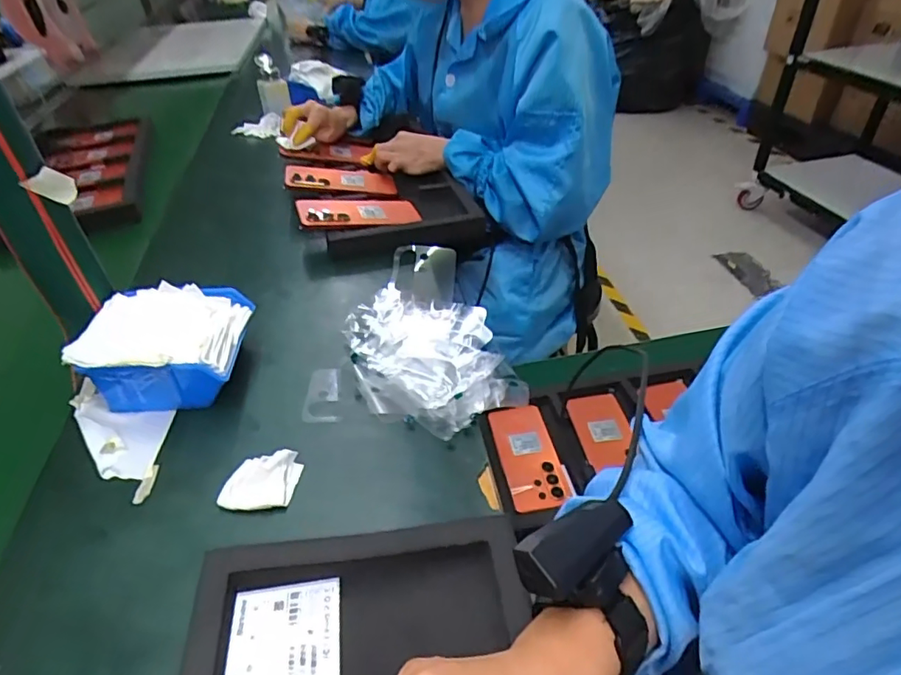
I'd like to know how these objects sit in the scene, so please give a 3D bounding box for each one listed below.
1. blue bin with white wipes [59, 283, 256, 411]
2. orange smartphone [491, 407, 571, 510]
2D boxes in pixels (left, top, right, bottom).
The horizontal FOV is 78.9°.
[{"bbox_3d":[-0.284,0.011,0.562,0.143,0.079,0.121,-2,39,-4],"label":"blue bin with white wipes"},{"bbox_3d":[0.109,0.163,0.769,0.077,0.012,0.160,-9,42,-6],"label":"orange smartphone"}]

